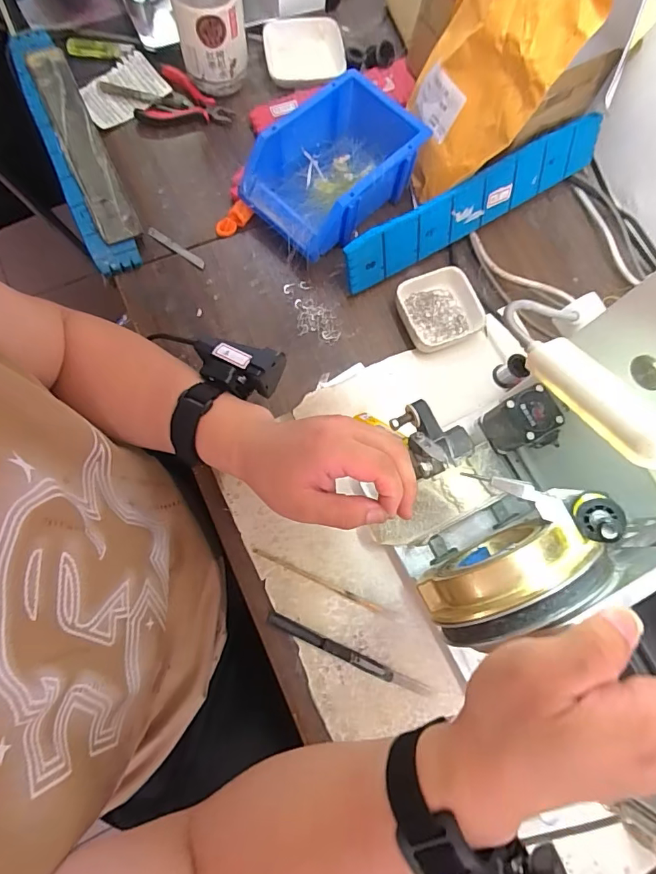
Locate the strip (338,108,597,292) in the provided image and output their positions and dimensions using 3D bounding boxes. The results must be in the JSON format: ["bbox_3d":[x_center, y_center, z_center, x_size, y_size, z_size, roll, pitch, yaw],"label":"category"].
[{"bbox_3d":[0.173,-0.266,0.539,0.355,0.065,0.013,-31,55,-10],"label":"strip"}]

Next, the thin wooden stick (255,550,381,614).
[{"bbox_3d":[-0.010,0.140,0.461,0.136,0.007,0.007,24,75,5],"label":"thin wooden stick"}]

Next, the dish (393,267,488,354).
[{"bbox_3d":[0.124,-0.141,0.528,0.089,0.027,0.082,-17,78,-8],"label":"dish"}]

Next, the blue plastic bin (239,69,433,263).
[{"bbox_3d":[0.005,-0.296,0.530,0.186,0.074,0.125,-43,83,-13],"label":"blue plastic bin"}]

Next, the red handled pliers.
[{"bbox_3d":[-0.173,-0.404,0.582,0.098,0.022,0.081,26,76,2],"label":"red handled pliers"}]

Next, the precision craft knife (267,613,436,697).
[{"bbox_3d":[0.020,0.207,0.446,0.167,0.005,0.012,25,76,2],"label":"precision craft knife"}]

